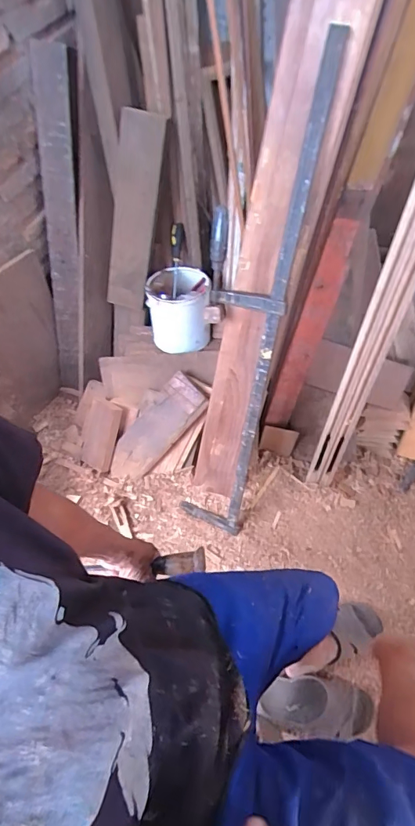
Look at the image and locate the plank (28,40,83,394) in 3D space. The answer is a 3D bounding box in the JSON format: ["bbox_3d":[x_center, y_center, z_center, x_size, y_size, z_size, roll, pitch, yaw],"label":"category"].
[{"bbox_3d":[-0.436,-0.502,1.299,0.110,0.928,0.059,14,34,10],"label":"plank"}]

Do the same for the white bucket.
[{"bbox_3d":[-0.081,-0.309,1.300,0.174,0.204,0.173,-1,60,2],"label":"white bucket"}]

